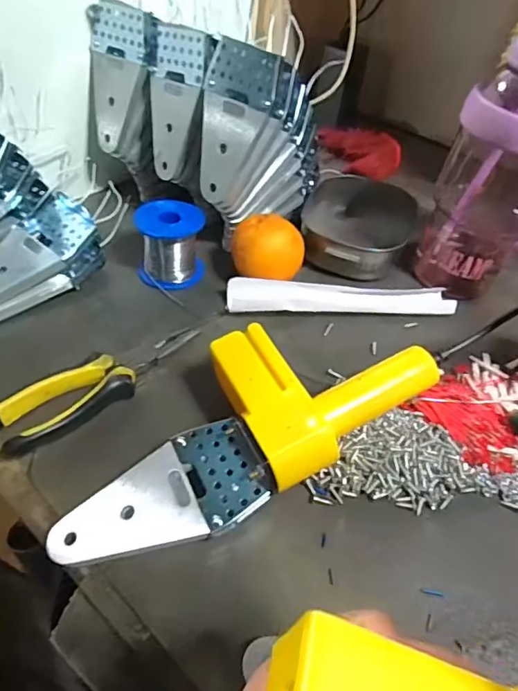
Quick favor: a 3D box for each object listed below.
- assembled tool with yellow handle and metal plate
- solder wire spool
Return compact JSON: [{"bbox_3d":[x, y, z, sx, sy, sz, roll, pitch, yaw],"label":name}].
[{"bbox_3d":[-0.011,0.055,0.349,0.277,0.056,0.113,-20,52,-24],"label":"assembled tool with yellow handle and metal plate"},{"bbox_3d":[-0.089,-0.100,0.498,0.066,0.065,0.066,-1,47,-9],"label":"solder wire spool"}]

